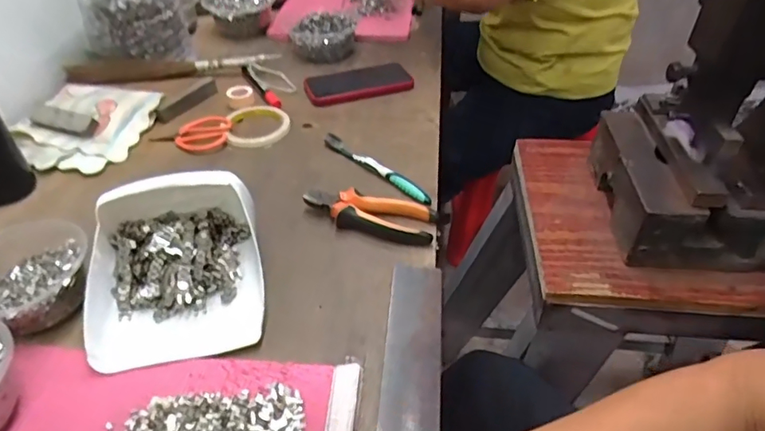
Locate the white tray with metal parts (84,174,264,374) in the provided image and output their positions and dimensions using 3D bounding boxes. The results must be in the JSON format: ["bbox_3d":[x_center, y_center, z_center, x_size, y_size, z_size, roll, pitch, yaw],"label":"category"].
[{"bbox_3d":[-0.195,0.038,0.479,0.155,0.083,0.177,-9,42,-9],"label":"white tray with metal parts"}]

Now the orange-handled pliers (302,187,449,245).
[{"bbox_3d":[-0.011,0.002,0.574,0.157,0.029,0.053,13,42,11],"label":"orange-handled pliers"}]

